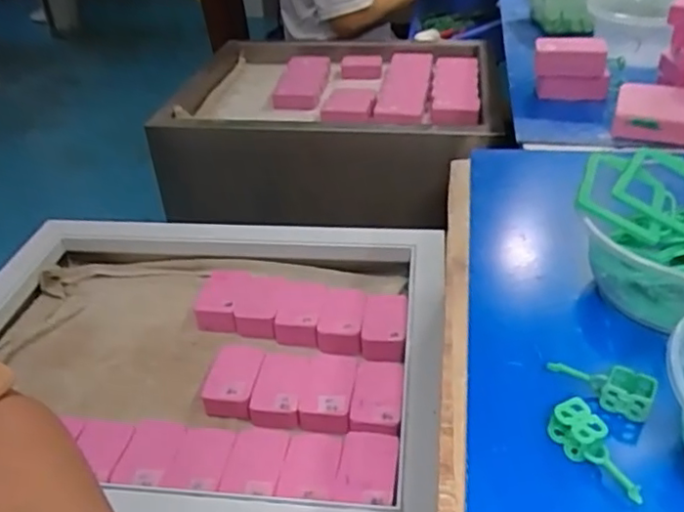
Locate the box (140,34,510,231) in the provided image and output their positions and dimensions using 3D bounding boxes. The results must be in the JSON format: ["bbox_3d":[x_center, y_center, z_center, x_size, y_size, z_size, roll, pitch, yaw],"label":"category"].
[{"bbox_3d":[-0.015,-0.226,1.044,0.510,0.142,0.399,0,36,5],"label":"box"}]

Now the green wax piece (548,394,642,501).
[{"bbox_3d":[0.120,0.093,0.295,0.015,0.027,0.050,-20,39,-21],"label":"green wax piece"}]

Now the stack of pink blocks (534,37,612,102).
[{"bbox_3d":[0.243,-0.202,0.677,0.081,0.061,0.040,-1,36,4],"label":"stack of pink blocks"}]

